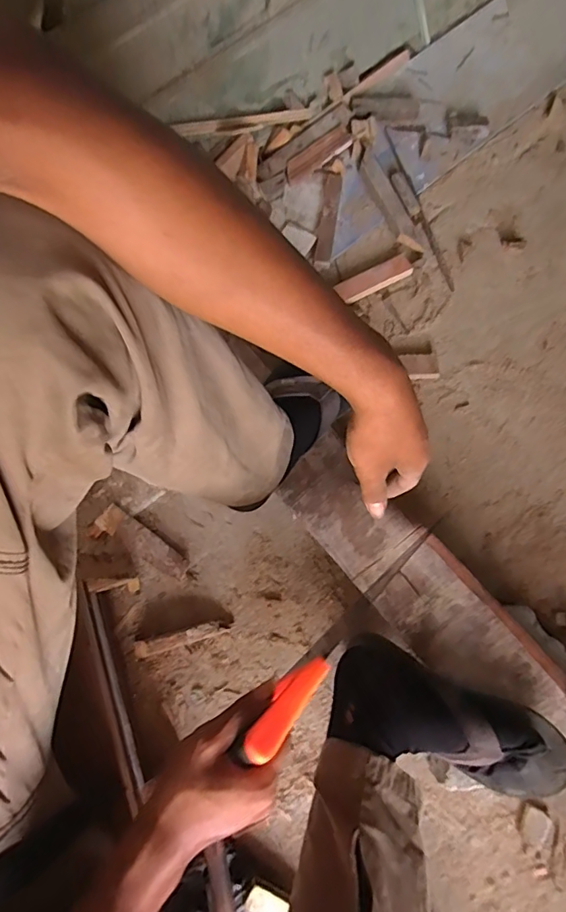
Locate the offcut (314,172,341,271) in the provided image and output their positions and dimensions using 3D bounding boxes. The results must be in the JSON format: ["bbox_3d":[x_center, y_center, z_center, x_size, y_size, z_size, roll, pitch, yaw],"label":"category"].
[{"bbox_3d":[0.076,-0.396,0.814,0.029,0.012,0.180,8,77,1],"label":"offcut"}]

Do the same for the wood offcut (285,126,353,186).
[{"bbox_3d":[0.061,-0.522,0.840,0.138,0.013,0.042,-39,81,-8],"label":"wood offcut"}]

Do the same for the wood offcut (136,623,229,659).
[{"bbox_3d":[-0.146,0.259,0.681,0.132,0.025,0.024,-14,76,-2],"label":"wood offcut"}]

